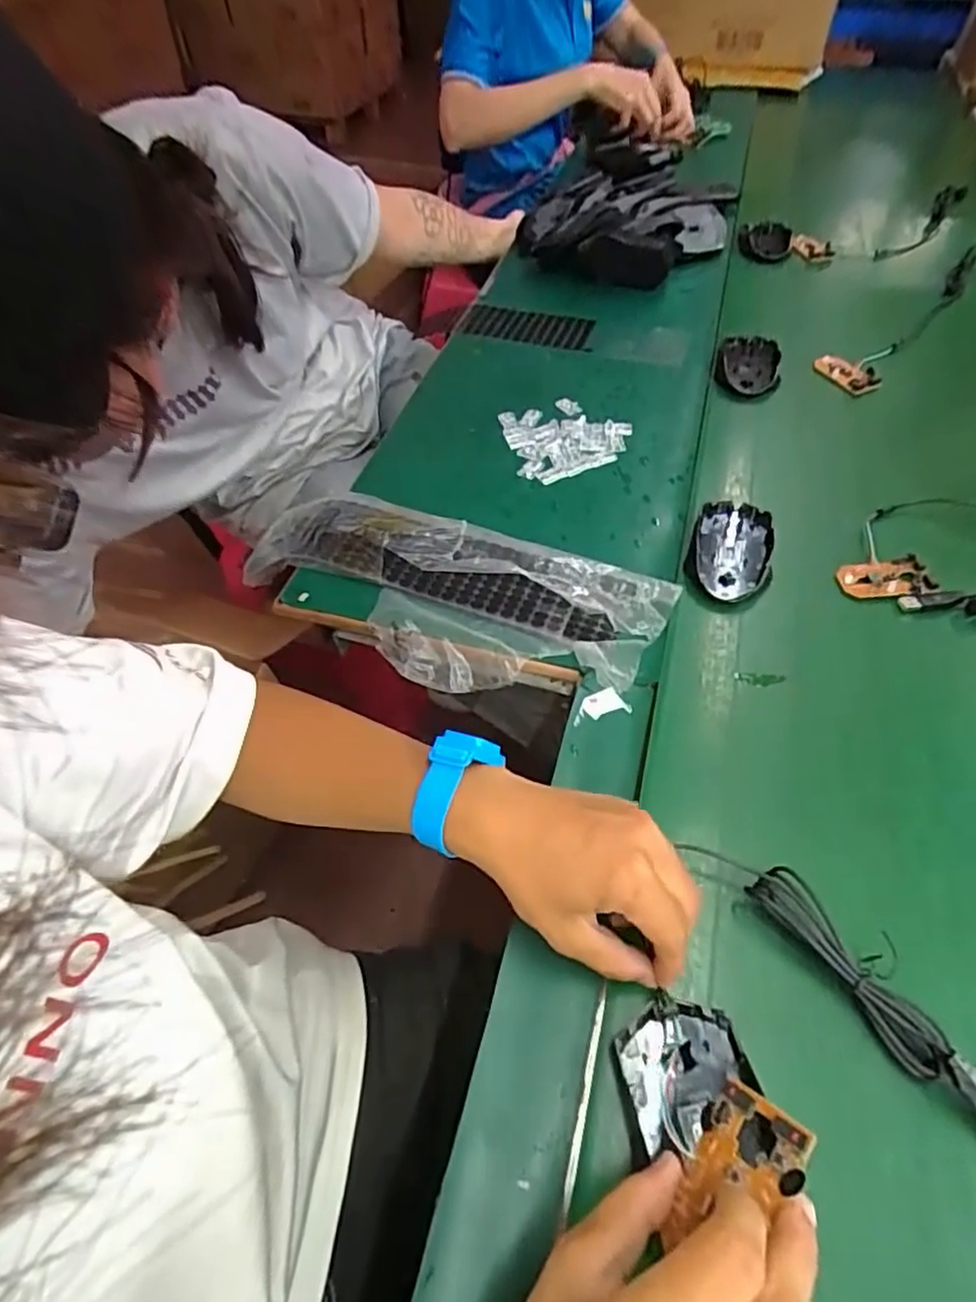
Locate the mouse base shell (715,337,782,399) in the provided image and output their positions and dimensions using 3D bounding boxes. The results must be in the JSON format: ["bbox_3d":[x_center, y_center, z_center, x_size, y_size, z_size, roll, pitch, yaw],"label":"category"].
[{"bbox_3d":[0.284,-0.314,0.716,0.063,0.015,0.102,14,52,11],"label":"mouse base shell"}]

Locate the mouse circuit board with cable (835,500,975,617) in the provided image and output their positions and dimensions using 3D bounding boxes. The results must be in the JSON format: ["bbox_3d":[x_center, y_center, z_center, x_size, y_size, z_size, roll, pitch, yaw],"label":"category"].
[{"bbox_3d":[0.376,-0.083,0.527,0.192,0.031,0.125,2,53,1],"label":"mouse circuit board with cable"}]

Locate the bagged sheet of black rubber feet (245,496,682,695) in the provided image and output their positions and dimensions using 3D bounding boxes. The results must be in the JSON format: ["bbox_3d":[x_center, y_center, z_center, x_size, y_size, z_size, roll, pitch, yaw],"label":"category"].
[{"bbox_3d":[-0.048,-0.046,0.519,0.348,0.044,0.140,18,54,15],"label":"bagged sheet of black rubber feet"}]

